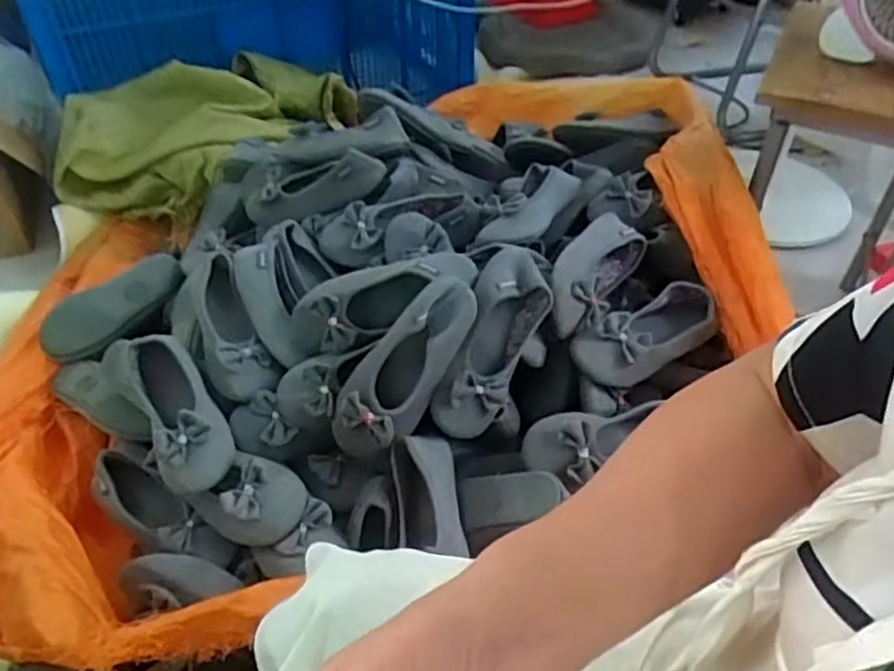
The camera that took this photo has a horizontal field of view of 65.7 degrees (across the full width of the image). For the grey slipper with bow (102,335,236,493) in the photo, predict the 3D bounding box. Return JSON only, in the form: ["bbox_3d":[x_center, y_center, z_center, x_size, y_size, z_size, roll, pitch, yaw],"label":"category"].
[{"bbox_3d":[-0.345,0.087,0.867,0.094,0.059,0.234,-29,52,-26],"label":"grey slipper with bow"}]

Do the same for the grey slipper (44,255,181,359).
[{"bbox_3d":[-0.569,-0.047,1.188,0.252,0.105,0.066,-28,16,-15],"label":"grey slipper"}]

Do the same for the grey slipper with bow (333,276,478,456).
[{"bbox_3d":[-0.056,0.040,0.837,0.082,0.072,0.255,36,91,31],"label":"grey slipper with bow"}]

